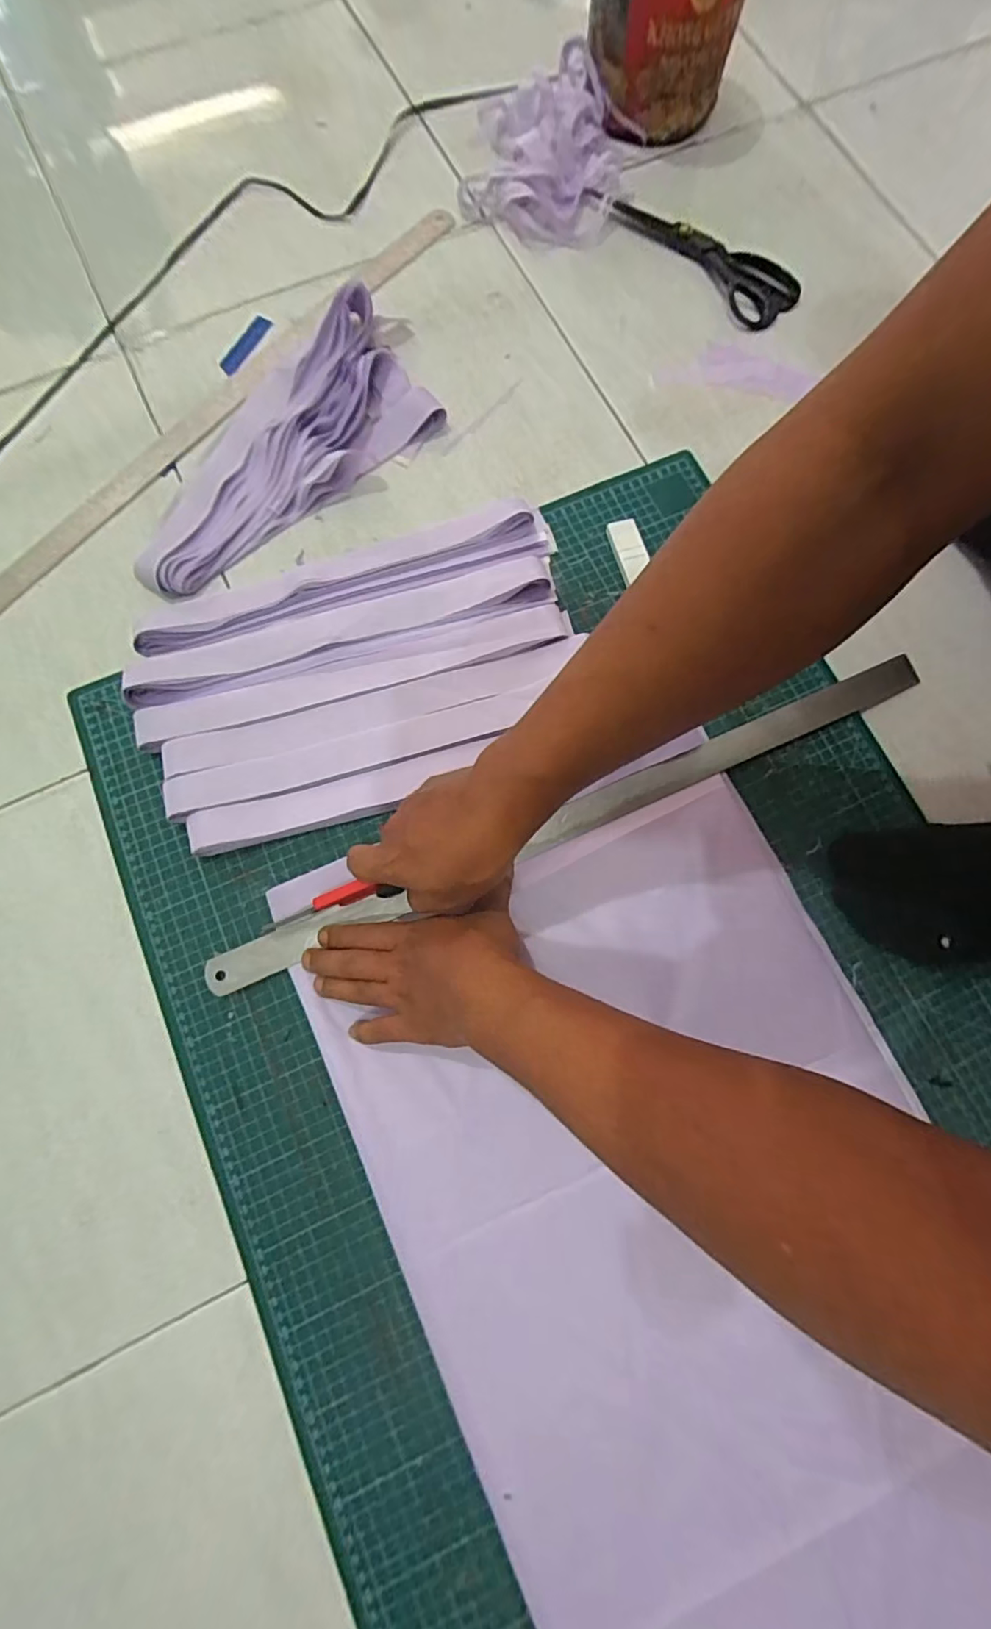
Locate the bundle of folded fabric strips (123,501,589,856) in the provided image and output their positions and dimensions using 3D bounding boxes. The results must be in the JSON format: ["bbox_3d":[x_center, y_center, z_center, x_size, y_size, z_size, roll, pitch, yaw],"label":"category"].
[{"bbox_3d":[-0.105,-0.120,0.461,0.353,0.021,0.215,-22,79,-5],"label":"bundle of folded fabric strips"}]

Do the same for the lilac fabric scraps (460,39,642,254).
[{"bbox_3d":[0.055,-0.706,0.585,0.173,0.037,0.208,22,79,4],"label":"lilac fabric scraps"}]

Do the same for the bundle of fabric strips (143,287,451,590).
[{"bbox_3d":[-0.205,-0.336,0.501,0.319,0.031,0.148,-41,82,-8],"label":"bundle of fabric strips"}]

